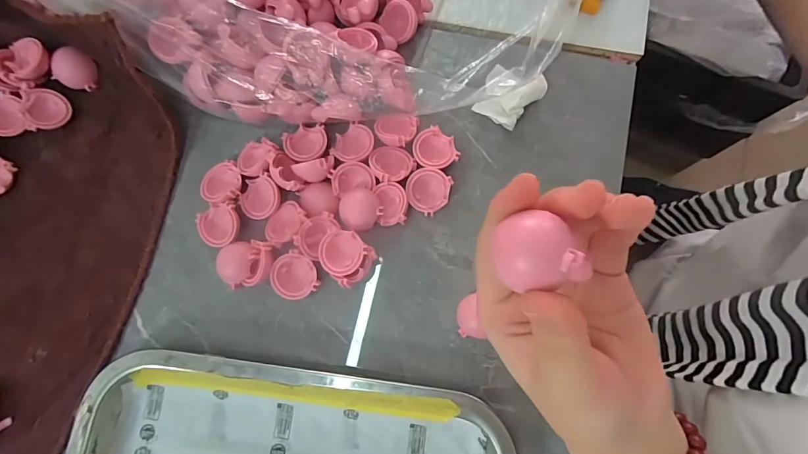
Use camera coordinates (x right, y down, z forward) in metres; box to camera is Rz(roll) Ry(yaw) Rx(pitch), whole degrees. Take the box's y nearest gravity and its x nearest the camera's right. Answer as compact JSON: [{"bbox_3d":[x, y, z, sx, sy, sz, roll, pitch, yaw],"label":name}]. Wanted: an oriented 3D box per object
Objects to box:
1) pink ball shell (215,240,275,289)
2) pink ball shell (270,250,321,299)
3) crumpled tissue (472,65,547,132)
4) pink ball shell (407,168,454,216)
[{"bbox_3d":[-0.105,0.025,0.275,0.039,0.020,0.030,-5,78,1],"label":"pink ball shell"},{"bbox_3d":[-0.072,0.034,0.274,0.029,0.019,0.029,0,78,2],"label":"pink ball shell"},{"bbox_3d":[0.076,-0.096,0.296,0.040,0.018,0.045,34,81,8],"label":"crumpled tissue"},{"bbox_3d":[0.017,-0.024,0.284,0.028,0.015,0.030,0,78,2],"label":"pink ball shell"}]

